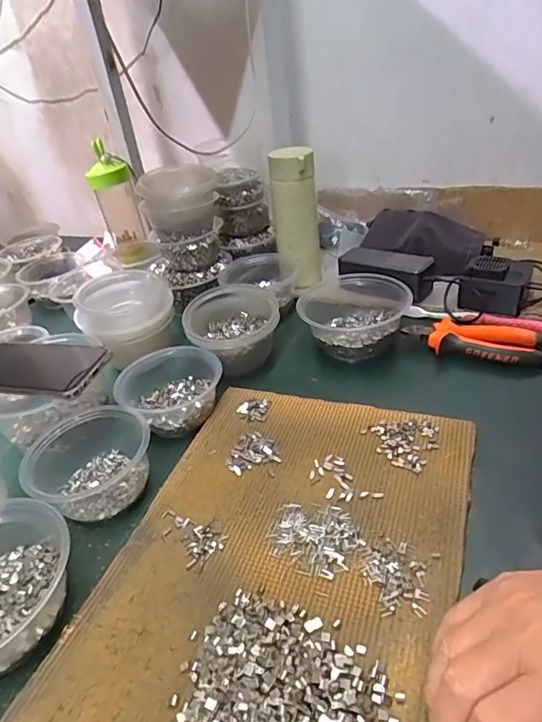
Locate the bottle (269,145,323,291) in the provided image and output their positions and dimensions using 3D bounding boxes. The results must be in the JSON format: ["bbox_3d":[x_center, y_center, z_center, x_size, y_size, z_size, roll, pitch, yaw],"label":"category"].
[{"bbox_3d":[0.039,-0.212,0.713,0.068,0.195,0.068,-4,35,6],"label":"bottle"}]

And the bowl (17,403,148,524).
[{"bbox_3d":[-0.180,0.088,0.466,0.115,0.053,0.134,-23,39,-21],"label":"bowl"}]

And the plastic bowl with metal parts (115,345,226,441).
[{"bbox_3d":[-0.117,0.032,0.530,0.108,0.052,0.103,-4,36,3],"label":"plastic bowl with metal parts"}]

